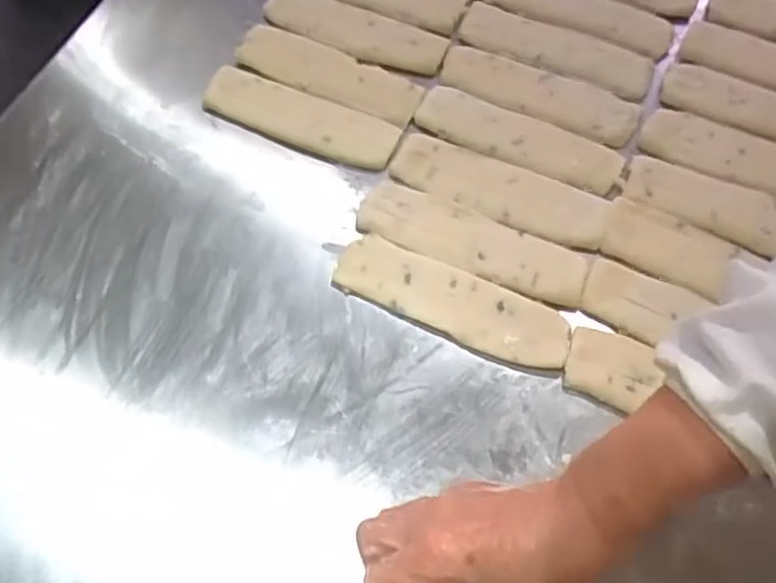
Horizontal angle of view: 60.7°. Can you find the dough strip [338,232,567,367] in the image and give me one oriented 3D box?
[{"bbox_3d":[0.051,0.007,0.531,0.190,0.007,0.054,24,69,12],"label":"dough strip"}]

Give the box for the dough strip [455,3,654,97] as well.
[{"bbox_3d":[0.158,-0.234,0.634,0.184,0.008,0.060,21,68,11],"label":"dough strip"}]

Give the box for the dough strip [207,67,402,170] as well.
[{"bbox_3d":[-0.081,-0.165,0.612,0.186,0.011,0.059,22,68,11],"label":"dough strip"}]

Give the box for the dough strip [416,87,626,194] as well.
[{"bbox_3d":[0.116,-0.141,0.594,0.185,0.008,0.058,22,68,11],"label":"dough strip"}]

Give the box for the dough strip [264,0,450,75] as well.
[{"bbox_3d":[-0.037,-0.261,0.661,0.192,0.012,0.060,23,68,12],"label":"dough strip"}]

